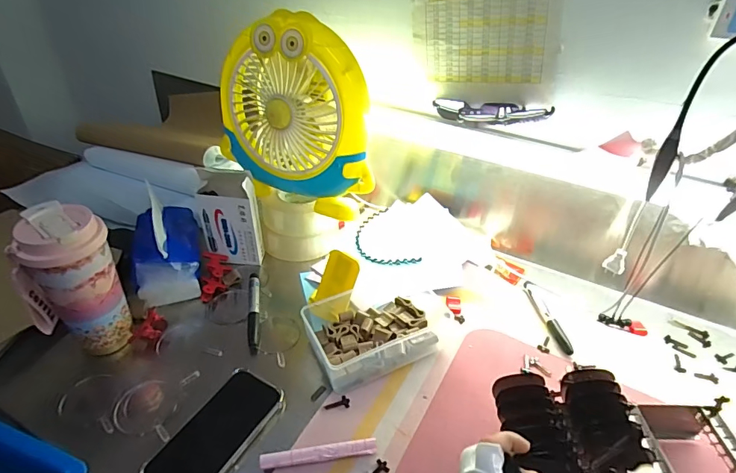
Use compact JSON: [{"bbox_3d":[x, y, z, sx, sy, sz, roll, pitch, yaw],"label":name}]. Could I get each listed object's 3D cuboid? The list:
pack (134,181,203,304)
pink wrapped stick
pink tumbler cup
[{"bbox_3d":[-0.305,0.010,0.659,0.092,0.115,0.156,-12,40,-18],"label":"pack"},{"bbox_3d":[-0.052,0.233,0.470,0.120,0.016,0.017,-4,38,-10],"label":"pink wrapped stick"},{"bbox_3d":[-0.352,0.062,0.528,0.083,0.182,0.098,32,46,32],"label":"pink tumbler cup"}]

